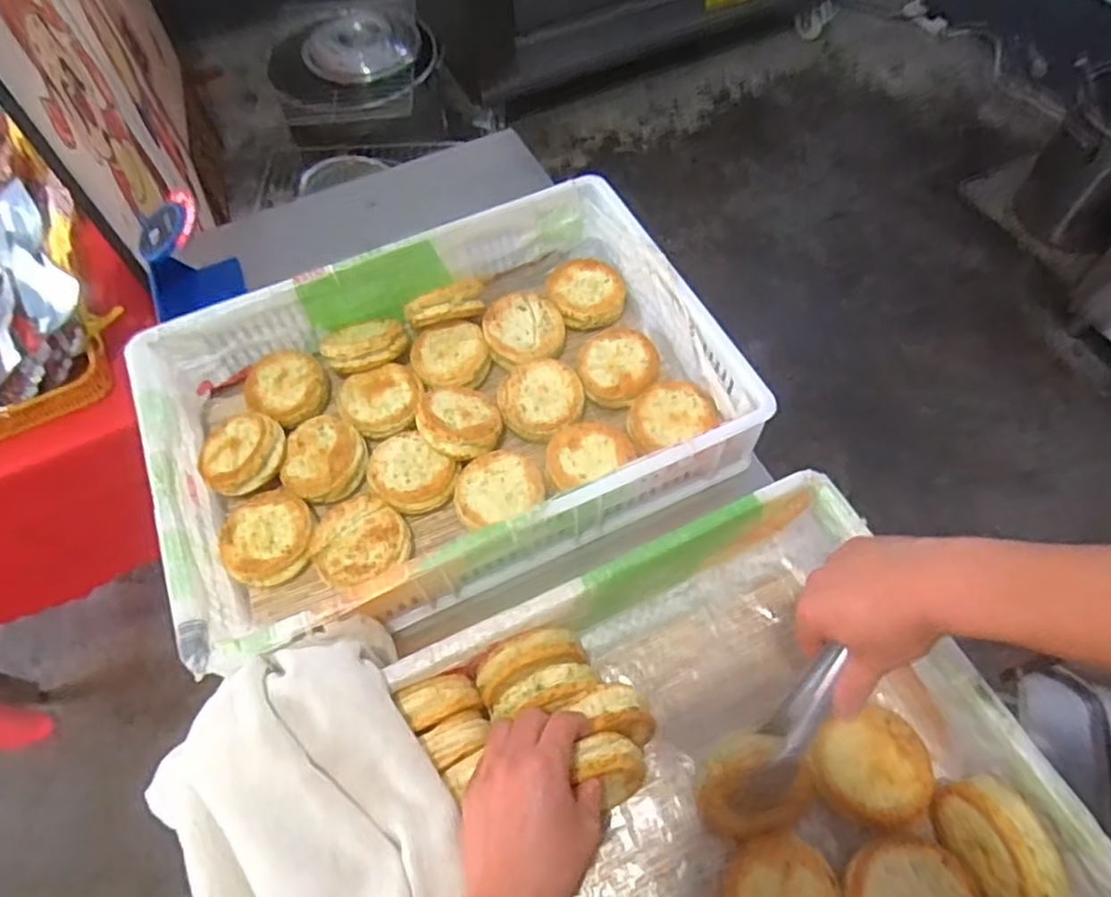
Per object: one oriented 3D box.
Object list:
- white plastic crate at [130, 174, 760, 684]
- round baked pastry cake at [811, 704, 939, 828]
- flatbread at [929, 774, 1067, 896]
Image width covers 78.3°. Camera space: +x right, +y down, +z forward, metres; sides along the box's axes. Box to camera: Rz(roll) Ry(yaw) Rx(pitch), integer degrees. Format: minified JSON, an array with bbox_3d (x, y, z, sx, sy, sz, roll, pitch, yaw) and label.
[{"bbox_3d":[-0.127,-0.055,0.758,0.587,0.132,0.405,-23,62,-11],"label":"white plastic crate"},{"bbox_3d":[0.275,0.276,0.589,0.092,0.024,0.084,-1,60,1],"label":"round baked pastry cake"},{"bbox_3d":[0.346,0.310,0.536,0.044,0.089,0.094,-16,61,-7],"label":"flatbread"}]

